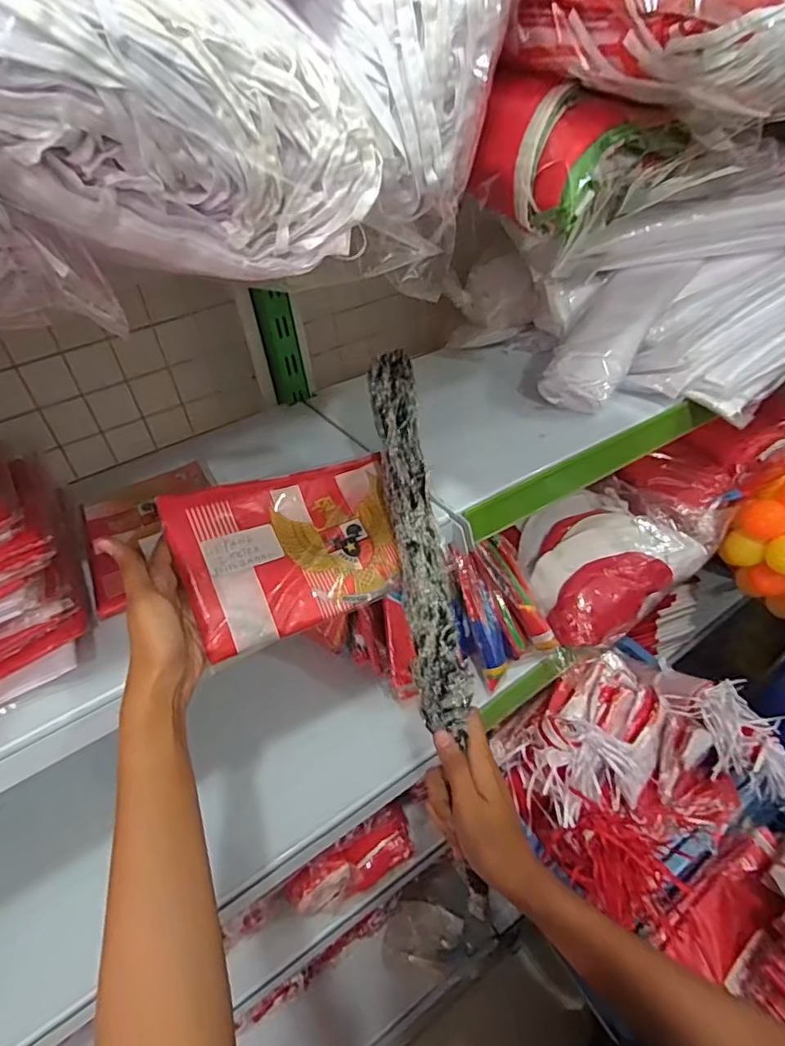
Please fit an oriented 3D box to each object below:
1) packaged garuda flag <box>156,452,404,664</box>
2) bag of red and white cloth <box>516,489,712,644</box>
[{"bbox_3d":[-0.079,0.018,0.481,0.195,0.017,0.137,-15,73,-29],"label":"packaged garuda flag"},{"bbox_3d":[0.298,0.055,0.824,0.228,0.080,0.194,-29,45,-23],"label":"bag of red and white cloth"}]

